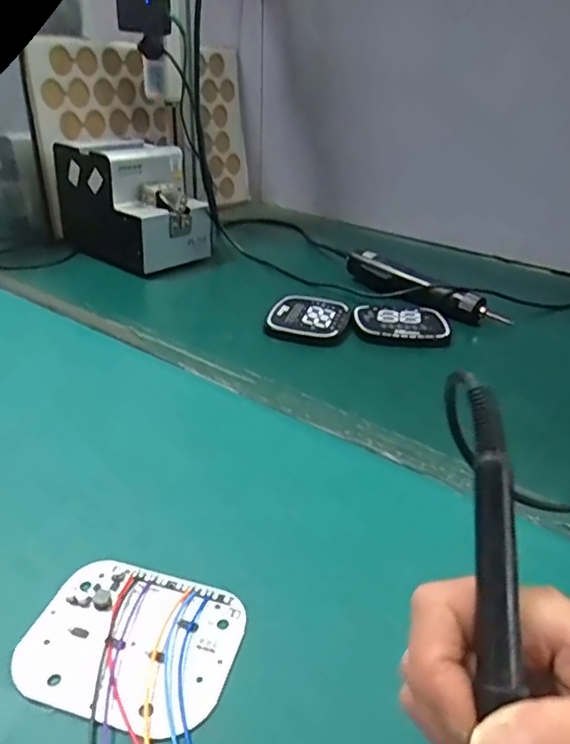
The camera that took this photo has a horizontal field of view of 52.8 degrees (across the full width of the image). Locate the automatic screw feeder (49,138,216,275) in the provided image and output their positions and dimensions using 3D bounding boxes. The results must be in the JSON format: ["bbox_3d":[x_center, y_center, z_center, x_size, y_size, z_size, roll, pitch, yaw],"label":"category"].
[{"bbox_3d":[-0.211,-0.240,0.804,0.192,0.136,0.129,27,37,35],"label":"automatic screw feeder"}]

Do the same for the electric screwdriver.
[{"bbox_3d":[0.171,-0.112,0.725,0.035,0.031,0.234,-21,38,-36],"label":"electric screwdriver"}]

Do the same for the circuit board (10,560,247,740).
[{"bbox_3d":[-0.077,0.136,0.291,0.103,0.004,0.081,11,31,13],"label":"circuit board"}]

